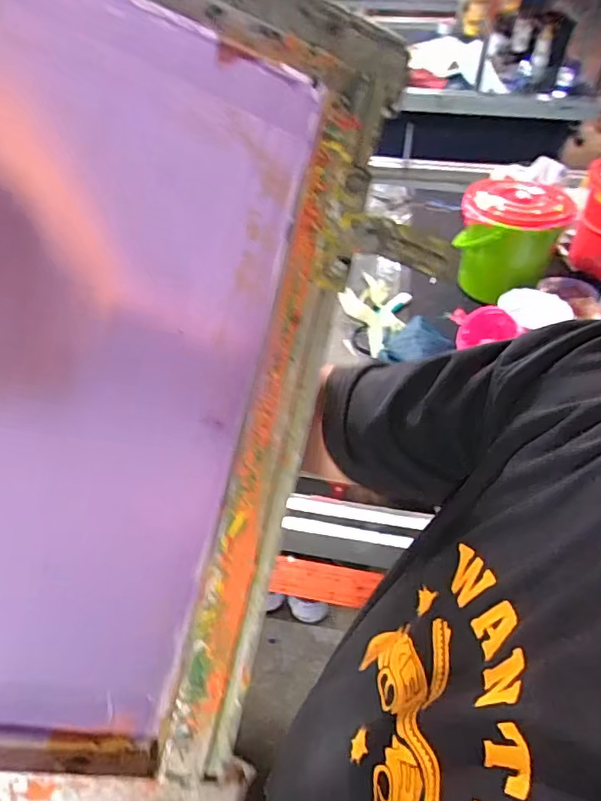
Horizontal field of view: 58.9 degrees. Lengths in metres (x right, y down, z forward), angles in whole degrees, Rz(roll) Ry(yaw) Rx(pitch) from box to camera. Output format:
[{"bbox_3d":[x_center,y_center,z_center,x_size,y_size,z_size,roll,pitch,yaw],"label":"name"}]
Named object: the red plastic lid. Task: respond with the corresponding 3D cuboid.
[{"bbox_3d":[0.448,-0.409,1.095,0.211,0.039,0.184,12,45,15],"label":"red plastic lid"}]

